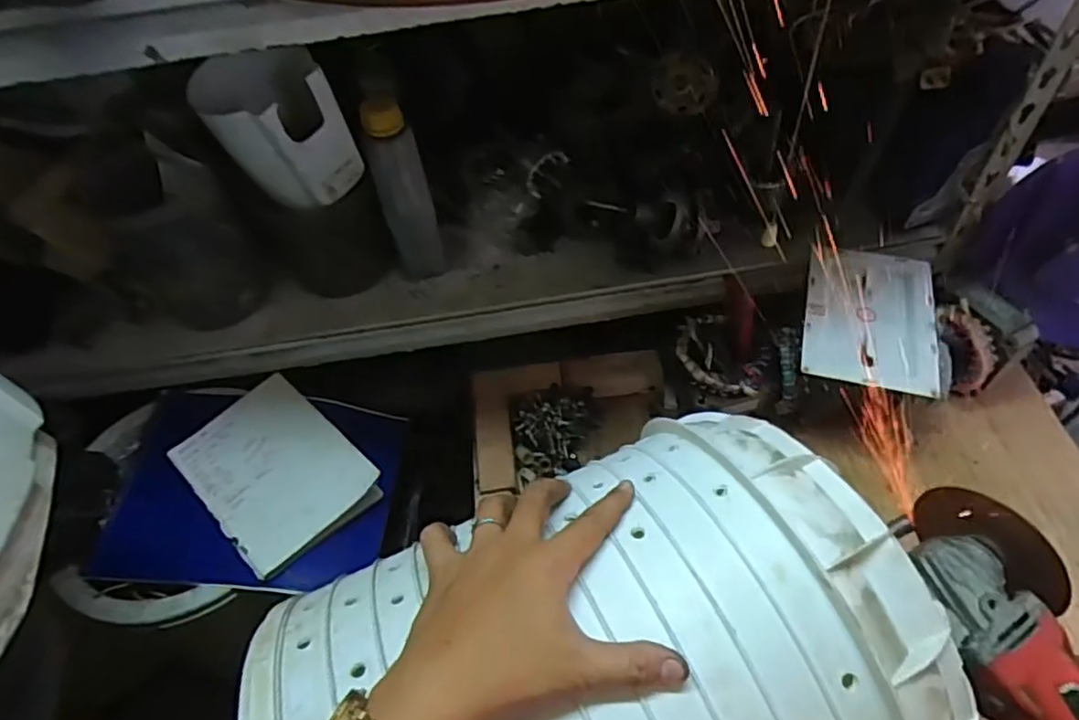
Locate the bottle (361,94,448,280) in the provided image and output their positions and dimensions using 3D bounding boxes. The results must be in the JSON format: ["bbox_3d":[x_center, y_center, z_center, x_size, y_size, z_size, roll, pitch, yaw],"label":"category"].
[{"bbox_3d":[-0.151,-0.183,0.726,0.056,0.215,0.048,-18,33,-9],"label":"bottle"}]

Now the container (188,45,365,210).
[{"bbox_3d":[-0.261,-0.232,0.649,0.115,0.127,0.108,24,58,22],"label":"container"}]

